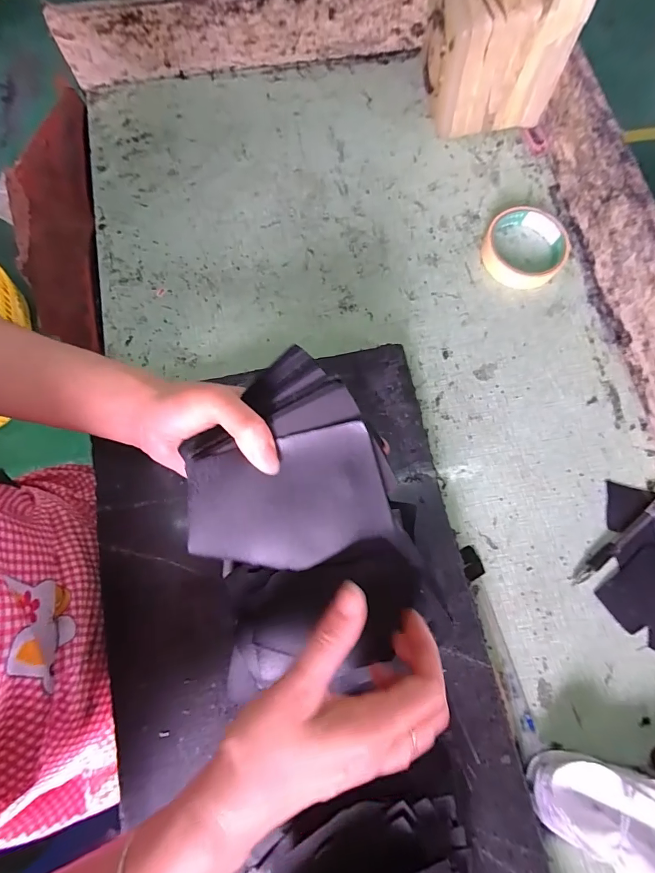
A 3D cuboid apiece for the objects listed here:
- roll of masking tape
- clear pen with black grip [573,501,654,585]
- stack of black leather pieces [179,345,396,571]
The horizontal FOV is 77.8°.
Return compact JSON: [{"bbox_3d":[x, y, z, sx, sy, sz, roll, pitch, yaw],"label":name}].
[{"bbox_3d":[0.212,-0.206,0.436,0.083,0.020,0.093,28,77,5],"label":"roll of masking tape"},{"bbox_3d":[0.271,0.092,0.371,0.124,0.009,0.012,-36,79,-10],"label":"clear pen with black grip"},{"bbox_3d":[-0.031,0.019,0.240,0.114,0.031,0.117,-22,77,-7],"label":"stack of black leather pieces"}]

